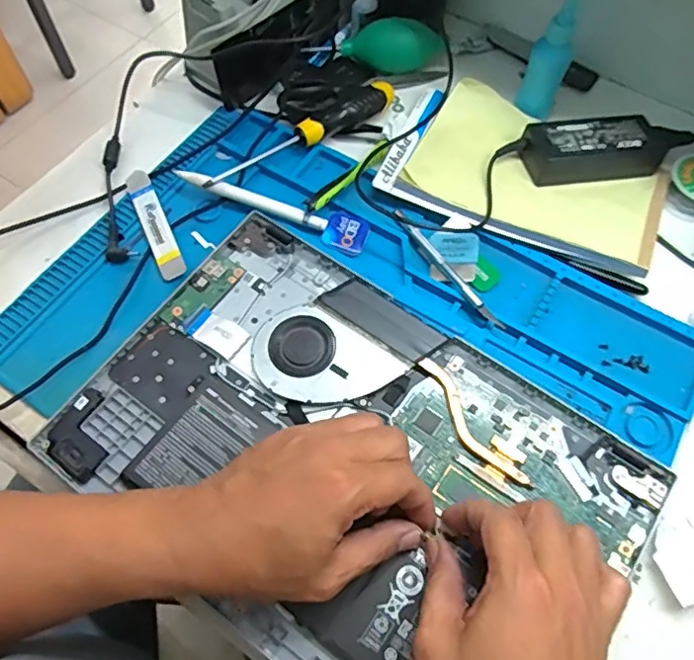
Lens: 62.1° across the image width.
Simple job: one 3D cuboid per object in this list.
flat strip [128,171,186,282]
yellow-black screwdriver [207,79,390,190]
[{"bbox_3d":[-0.165,-0.091,0.489,0.021,0.008,0.118,-23,67,-11],"label":"flat strip"},{"bbox_3d":[-0.039,-0.175,0.520,0.199,0.027,0.025,-31,68,-14],"label":"yellow-black screwdriver"}]

